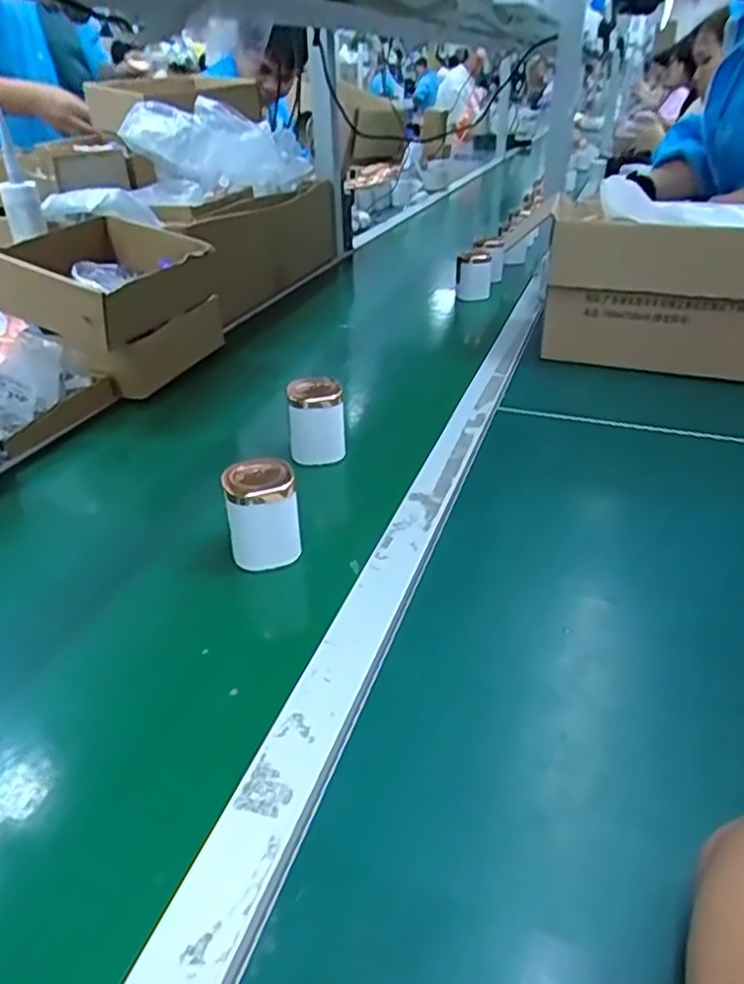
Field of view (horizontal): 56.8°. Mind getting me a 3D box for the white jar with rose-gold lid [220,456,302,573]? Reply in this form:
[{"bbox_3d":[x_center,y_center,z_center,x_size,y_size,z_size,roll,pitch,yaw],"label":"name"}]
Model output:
[{"bbox_3d":[-0.085,0.017,0.537,0.052,0.076,0.037,-6,32,-9],"label":"white jar with rose-gold lid"}]

